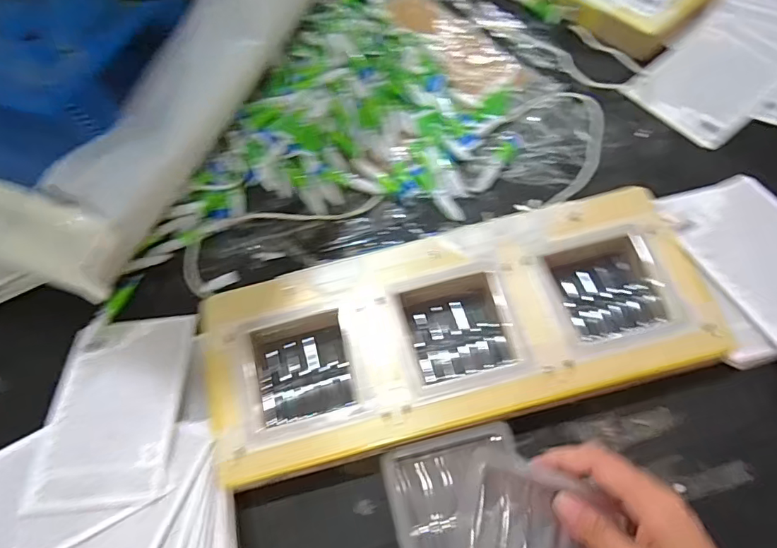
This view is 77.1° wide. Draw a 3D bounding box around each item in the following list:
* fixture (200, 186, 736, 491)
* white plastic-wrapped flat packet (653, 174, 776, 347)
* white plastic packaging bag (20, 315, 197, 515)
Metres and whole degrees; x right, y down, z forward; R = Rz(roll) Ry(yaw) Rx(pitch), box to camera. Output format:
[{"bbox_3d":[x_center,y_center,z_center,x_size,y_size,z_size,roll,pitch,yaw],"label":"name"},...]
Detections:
[{"bbox_3d":[0.057,0.046,0.431,0.422,0.033,0.169,-14,63,-3],"label":"fixture"},{"bbox_3d":[0.344,-0.018,0.446,0.119,0.014,0.183,-22,60,-6],"label":"white plastic-wrapped flat packet"},{"bbox_3d":[-0.241,0.114,0.434,0.118,0.006,0.168,-7,54,4],"label":"white plastic packaging bag"}]

